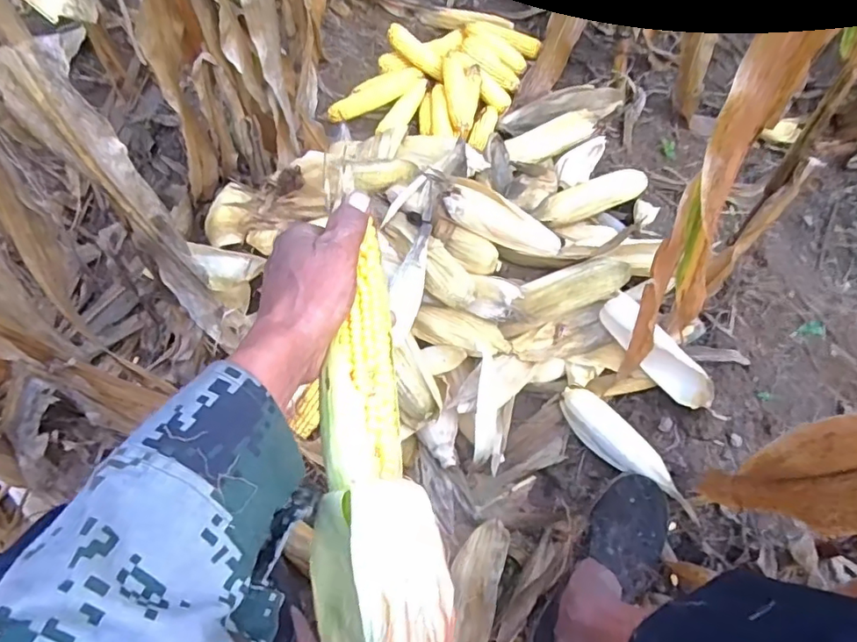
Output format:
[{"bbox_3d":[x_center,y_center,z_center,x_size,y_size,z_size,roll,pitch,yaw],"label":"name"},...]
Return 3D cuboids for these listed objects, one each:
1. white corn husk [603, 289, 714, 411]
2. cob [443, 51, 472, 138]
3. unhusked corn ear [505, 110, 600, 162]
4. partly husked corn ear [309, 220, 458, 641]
[{"bbox_3d":[0.344,0.050,0.852,0.058,0.060,0.205,-32,64,-17],"label":"white corn husk"},{"bbox_3d":[0.063,-0.492,1.210,0.055,0.051,0.221,-4,59,-2],"label":"cob"},{"bbox_3d":[0.255,-0.377,1.154,0.204,0.053,0.075,-21,61,-12],"label":"unhusked corn ear"},{"bbox_3d":[-0.036,0.110,0.339,0.085,0.056,0.347,-7,55,-4],"label":"partly husked corn ear"}]

